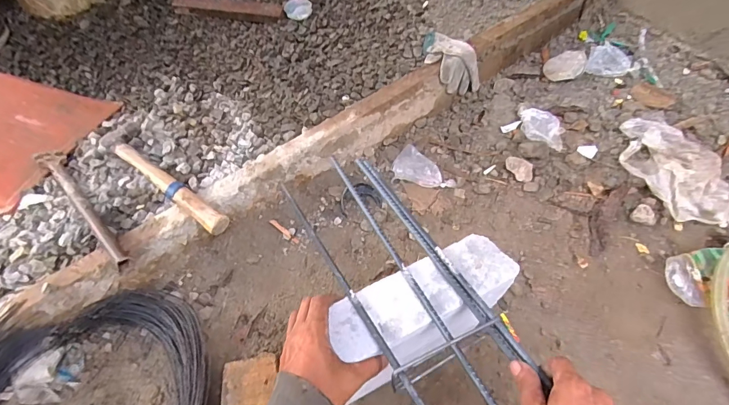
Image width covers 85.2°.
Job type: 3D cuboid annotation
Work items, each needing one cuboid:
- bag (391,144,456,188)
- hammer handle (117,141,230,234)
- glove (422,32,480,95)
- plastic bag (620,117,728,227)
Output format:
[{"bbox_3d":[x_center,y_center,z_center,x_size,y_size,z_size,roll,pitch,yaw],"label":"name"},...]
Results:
[{"bbox_3d":[0.116,-0.058,0.838,0.082,0.027,0.127,-40,62,-22],"label":"bag"},{"bbox_3d":[-0.363,-0.032,0.730,0.301,0.035,0.035,31,62,25],"label":"hammer handle"},{"bbox_3d":[0.188,-0.344,0.971,0.113,0.091,0.164,-26,57,-14],"label":"glove"},{"bbox_3d":[0.629,-0.072,0.807,0.140,0.035,0.263,-22,56,-11],"label":"plastic bag"}]

